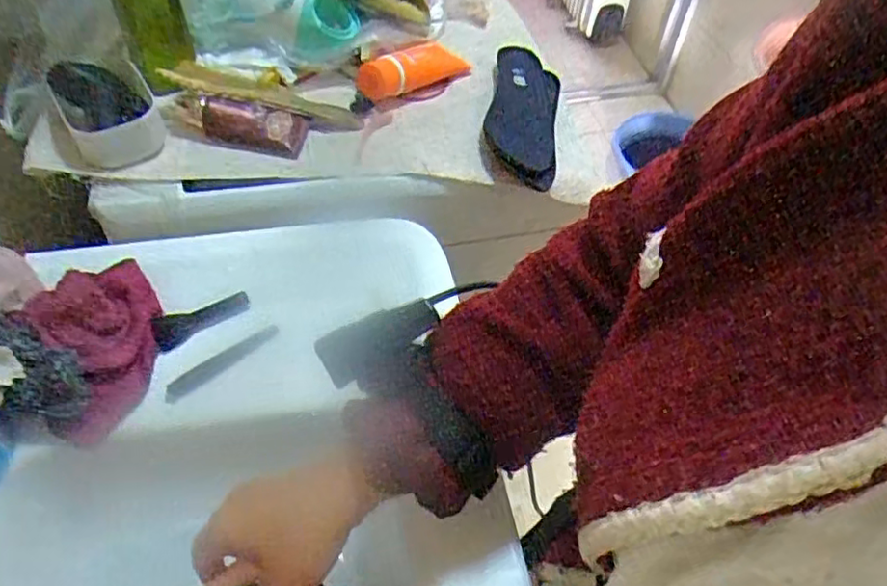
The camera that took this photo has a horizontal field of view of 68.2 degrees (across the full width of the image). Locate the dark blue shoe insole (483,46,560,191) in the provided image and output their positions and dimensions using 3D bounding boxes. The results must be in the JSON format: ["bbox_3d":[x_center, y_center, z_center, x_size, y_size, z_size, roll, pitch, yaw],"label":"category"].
[{"bbox_3d":[0.085,-0.193,0.698,0.073,0.026,0.209,7,51,2],"label":"dark blue shoe insole"}]

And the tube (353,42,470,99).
[{"bbox_3d":[-0.030,-0.236,0.682,0.039,0.033,0.140,38,46,24],"label":"tube"}]

